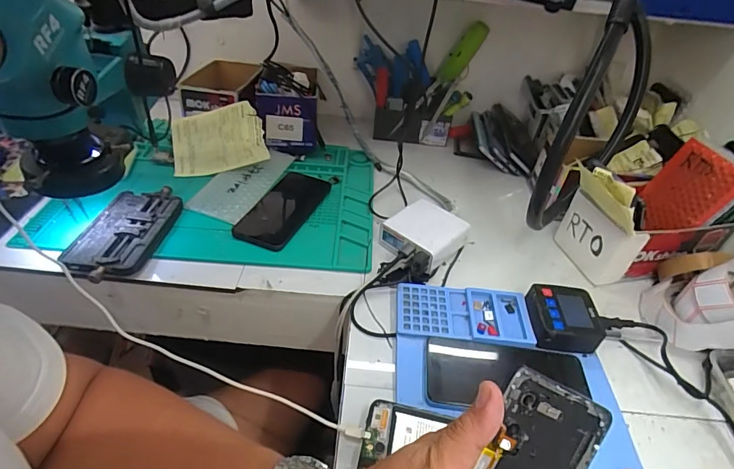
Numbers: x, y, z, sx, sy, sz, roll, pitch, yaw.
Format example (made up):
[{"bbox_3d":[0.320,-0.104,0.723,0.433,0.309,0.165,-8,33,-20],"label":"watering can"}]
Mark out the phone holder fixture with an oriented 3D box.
[{"bbox_3d":[-0.310,-0.006,0.536,0.095,0.026,0.164,5,40,-1],"label":"phone holder fixture"}]

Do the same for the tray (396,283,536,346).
[{"bbox_3d":[0.110,0.094,0.478,0.152,0.020,0.073,4,40,-2],"label":"tray"}]

